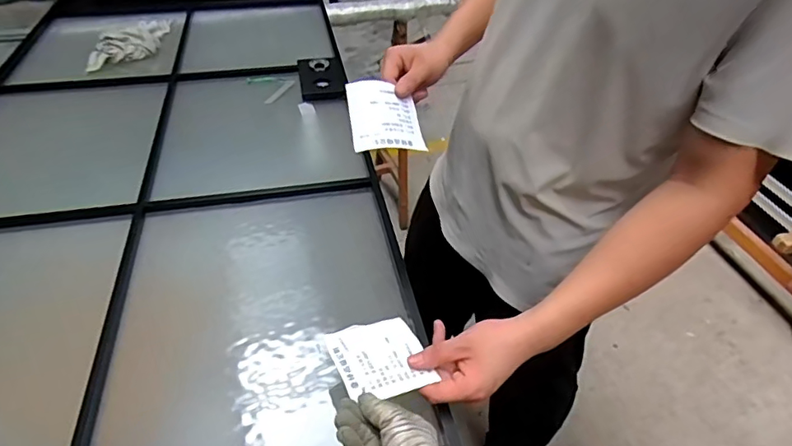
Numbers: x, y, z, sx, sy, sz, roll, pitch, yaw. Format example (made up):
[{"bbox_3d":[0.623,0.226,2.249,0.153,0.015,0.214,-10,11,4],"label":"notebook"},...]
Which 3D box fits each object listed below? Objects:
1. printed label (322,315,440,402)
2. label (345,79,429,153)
[{"bbox_3d":[-0.018,0.146,0.576,0.099,0.018,0.098,-15,43,-20],"label":"printed label"},{"bbox_3d":[-0.013,-0.143,0.694,0.095,0.012,0.102,-3,72,-20],"label":"label"}]

